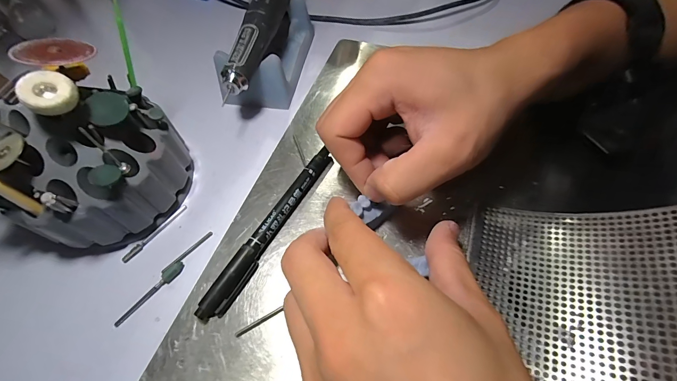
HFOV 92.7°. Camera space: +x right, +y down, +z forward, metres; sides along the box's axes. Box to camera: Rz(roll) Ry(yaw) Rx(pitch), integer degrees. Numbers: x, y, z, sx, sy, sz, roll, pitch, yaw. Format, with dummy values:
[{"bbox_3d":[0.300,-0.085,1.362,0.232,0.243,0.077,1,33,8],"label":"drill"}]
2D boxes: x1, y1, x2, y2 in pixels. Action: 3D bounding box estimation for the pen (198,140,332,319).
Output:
[{"bbox_3d":[-0.042,0.024,0.208,0.013,0.013,0.127,25,63,18],"label":"pen"}]

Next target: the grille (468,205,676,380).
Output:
[{"bbox_3d":[0.122,0.049,0.157,0.108,0.015,0.094,-6,52,41],"label":"grille"}]

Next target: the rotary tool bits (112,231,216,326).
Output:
[{"bbox_3d":[-0.106,0.052,0.199,0.009,0.006,0.071,32,65,22],"label":"rotary tool bits"}]

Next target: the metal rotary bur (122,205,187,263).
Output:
[{"bbox_3d":[-0.123,0.028,0.216,0.005,0.004,0.050,32,65,21],"label":"metal rotary bur"}]

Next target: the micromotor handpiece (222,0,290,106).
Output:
[{"bbox_3d":[-0.059,-0.151,0.270,0.024,0.021,0.189,5,58,7],"label":"micromotor handpiece"}]

